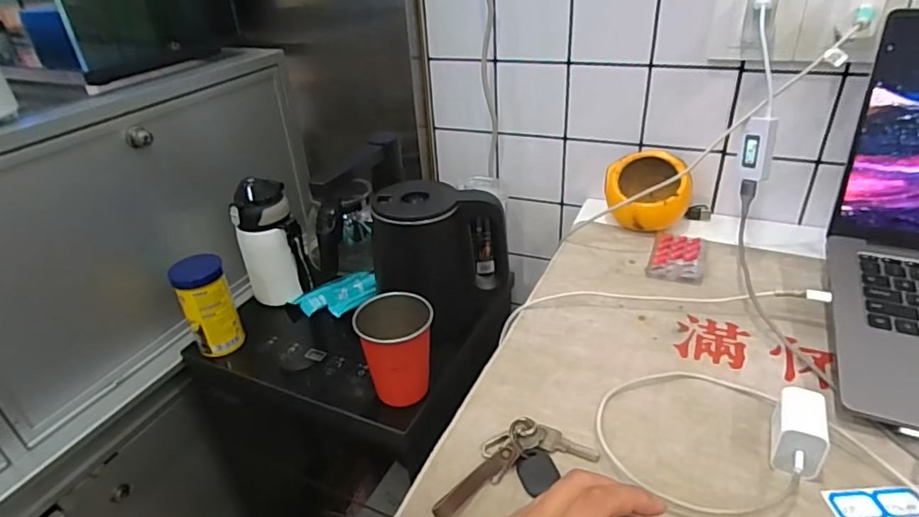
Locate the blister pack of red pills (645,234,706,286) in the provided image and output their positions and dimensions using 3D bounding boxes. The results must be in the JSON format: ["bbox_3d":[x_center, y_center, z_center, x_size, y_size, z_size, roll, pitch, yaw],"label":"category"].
[{"bbox_3d":[0.246,-0.004,0.604,0.057,0.009,0.097,11,34,22],"label":"blister pack of red pills"}]

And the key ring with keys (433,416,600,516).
[{"bbox_3d":[0.034,0.144,0.377,0.118,0.017,0.051,-19,34,-23],"label":"key ring with keys"}]

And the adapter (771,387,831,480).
[{"bbox_3d":[0.231,0.120,0.367,0.032,0.035,0.052,15,36,27],"label":"adapter"}]

